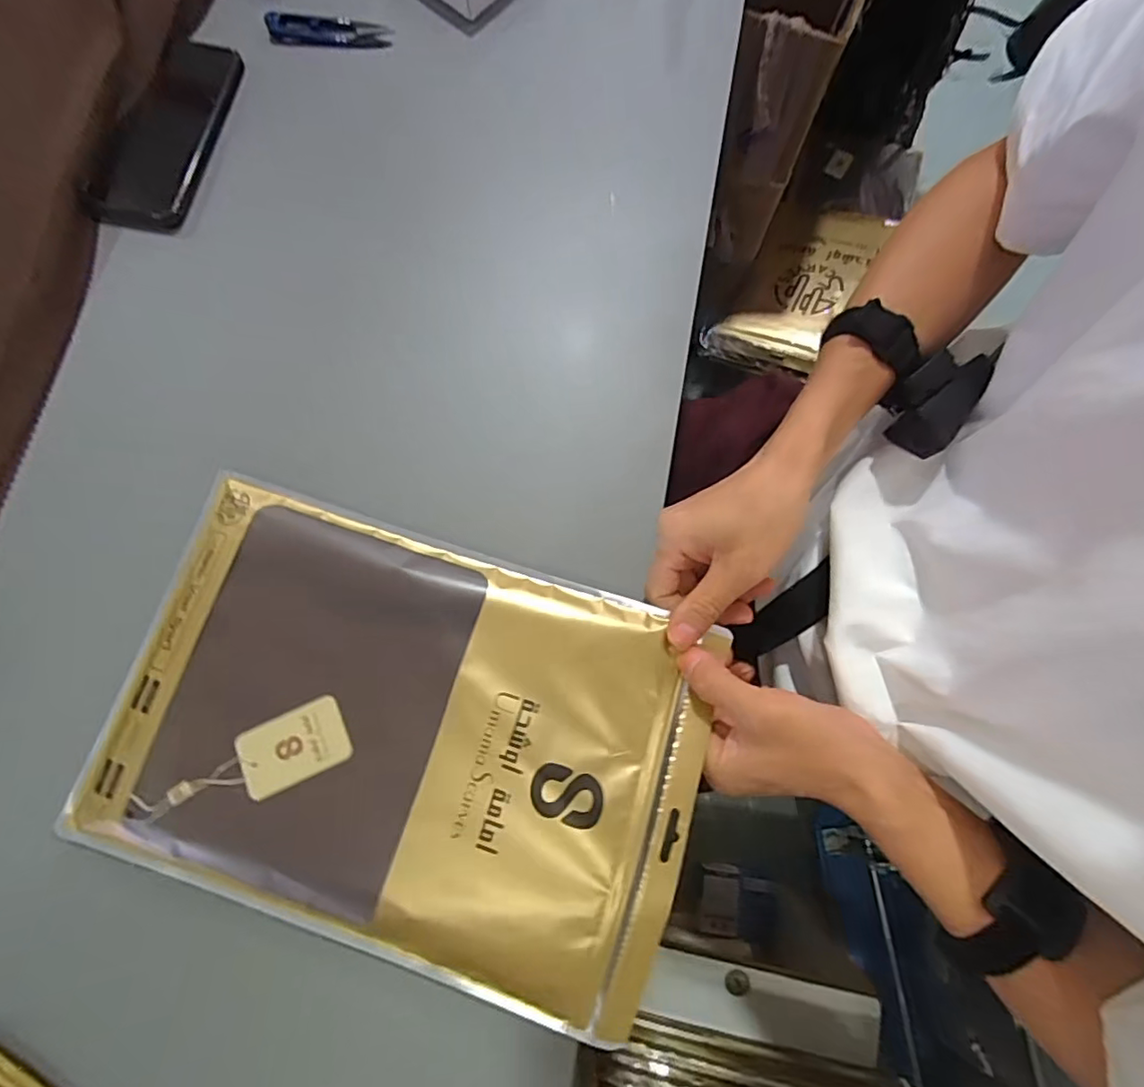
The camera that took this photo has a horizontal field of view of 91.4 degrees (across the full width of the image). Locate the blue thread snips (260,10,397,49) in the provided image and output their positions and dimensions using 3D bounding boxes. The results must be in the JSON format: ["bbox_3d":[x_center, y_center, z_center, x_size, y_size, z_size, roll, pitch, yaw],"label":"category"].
[{"bbox_3d":[-0.202,-0.422,0.465,0.100,0.016,0.024,6,79,2],"label":"blue thread snips"}]

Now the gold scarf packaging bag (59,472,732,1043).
[{"bbox_3d":[-0.107,0.115,0.341,0.358,0.019,0.237,18,80,4],"label":"gold scarf packaging bag"}]

